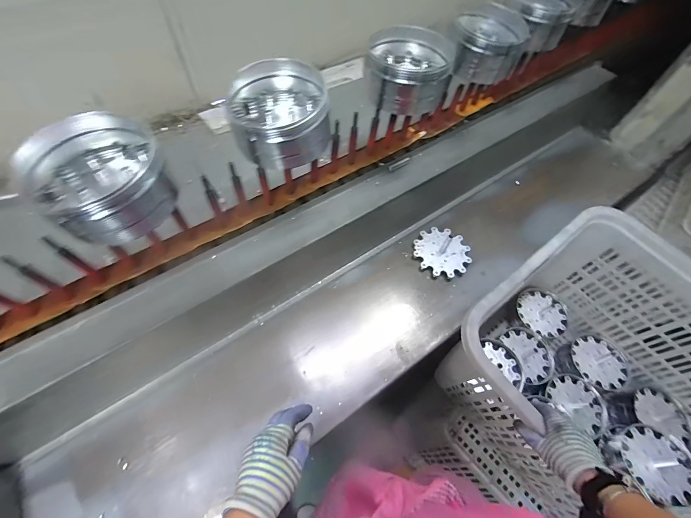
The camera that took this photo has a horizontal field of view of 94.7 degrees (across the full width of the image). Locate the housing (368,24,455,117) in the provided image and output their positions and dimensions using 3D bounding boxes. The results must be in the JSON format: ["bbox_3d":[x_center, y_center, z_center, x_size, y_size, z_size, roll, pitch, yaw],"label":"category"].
[{"bbox_3d":[0.119,-0.377,0.621,0.144,0.098,0.149,2,61,0],"label":"housing"}]

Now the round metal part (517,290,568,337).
[{"bbox_3d":[0.637,0.173,1.028,0.155,0.020,0.156,0,61,-1],"label":"round metal part"}]

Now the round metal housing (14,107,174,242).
[{"bbox_3d":[-0.327,-0.114,0.427,0.145,0.122,0.121,-40,68,-20],"label":"round metal housing"}]

